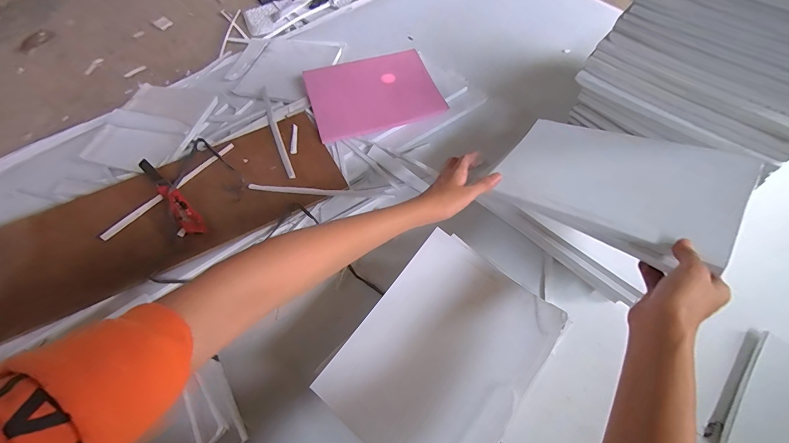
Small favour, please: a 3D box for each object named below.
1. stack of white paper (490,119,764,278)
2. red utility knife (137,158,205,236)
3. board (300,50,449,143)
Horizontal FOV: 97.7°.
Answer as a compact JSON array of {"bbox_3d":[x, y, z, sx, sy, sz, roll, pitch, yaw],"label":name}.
[{"bbox_3d":[0.277,-0.056,0.447,0.265,0.018,0.199,24,58,34],"label":"stack of white paper"},{"bbox_3d":[-0.409,-0.045,0.631,0.043,0.030,0.199,-38,68,-17],"label":"red utility knife"},{"bbox_3d":[-0.047,-0.283,0.750,0.269,0.014,0.215,-17,63,-8],"label":"board"}]

